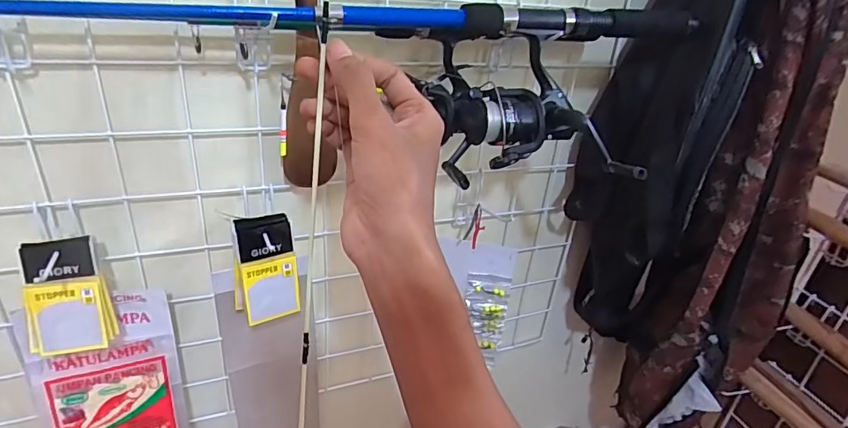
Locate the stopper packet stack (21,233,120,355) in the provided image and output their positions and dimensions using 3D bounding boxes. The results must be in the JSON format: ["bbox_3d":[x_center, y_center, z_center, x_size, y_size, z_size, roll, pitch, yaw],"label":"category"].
[{"bbox_3d":[-0.304,0.069,0.415,0.060,0.097,0.018,-6,8,-23],"label":"stopper packet stack"}]

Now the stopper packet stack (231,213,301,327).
[{"bbox_3d":[-0.148,0.053,0.458,0.056,0.106,0.021,-5,29,-19],"label":"stopper packet stack"}]

